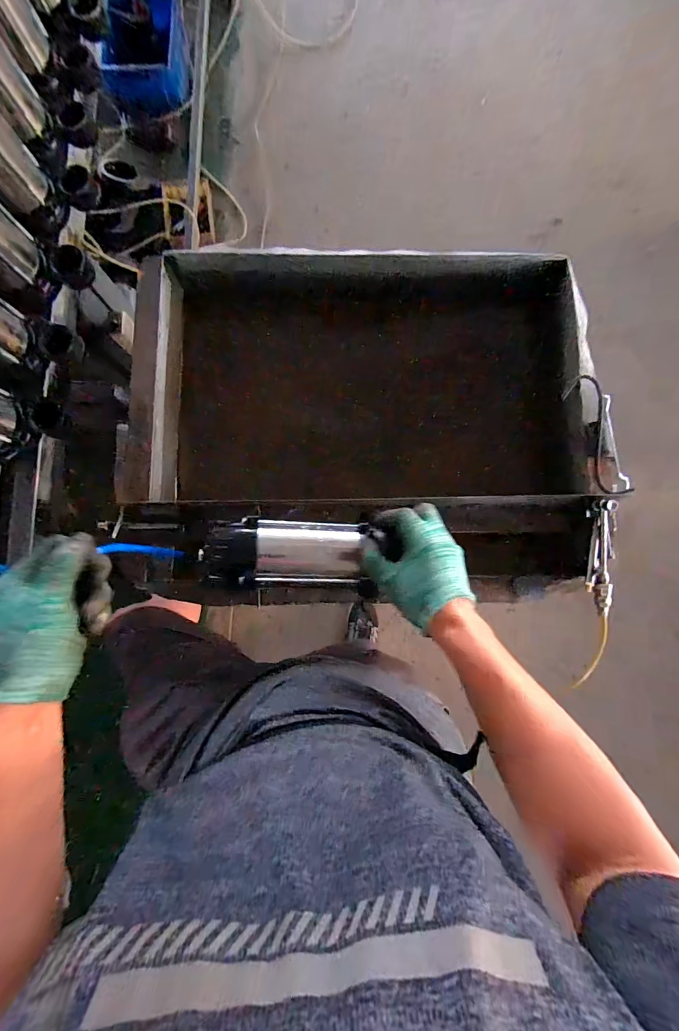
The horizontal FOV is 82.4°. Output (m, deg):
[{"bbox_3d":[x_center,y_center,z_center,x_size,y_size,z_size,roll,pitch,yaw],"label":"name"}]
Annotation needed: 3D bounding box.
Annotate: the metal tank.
[{"bbox_3d":[0.051,-0.165,0.745,0.744,0.274,0.602,-3,84,-1],"label":"metal tank"}]

